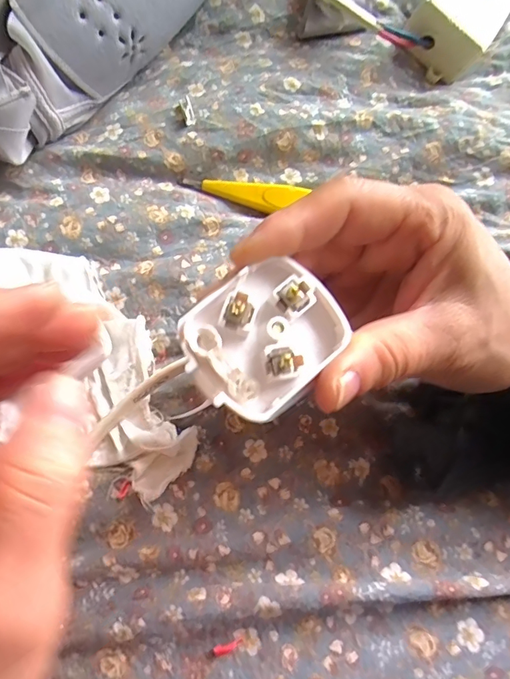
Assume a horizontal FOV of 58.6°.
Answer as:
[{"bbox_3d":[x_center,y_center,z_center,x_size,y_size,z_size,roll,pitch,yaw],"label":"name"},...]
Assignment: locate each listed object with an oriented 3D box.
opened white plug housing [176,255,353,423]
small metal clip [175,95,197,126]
[{"bbox_3d":[0.003,-0.001,0.149,0.042,0.013,0.051,39,74,10],"label":"opened white plug housing"},{"bbox_3d":[-0.043,-0.141,0.282,0.010,0.007,0.020,-19,75,-8],"label":"small metal clip"}]

